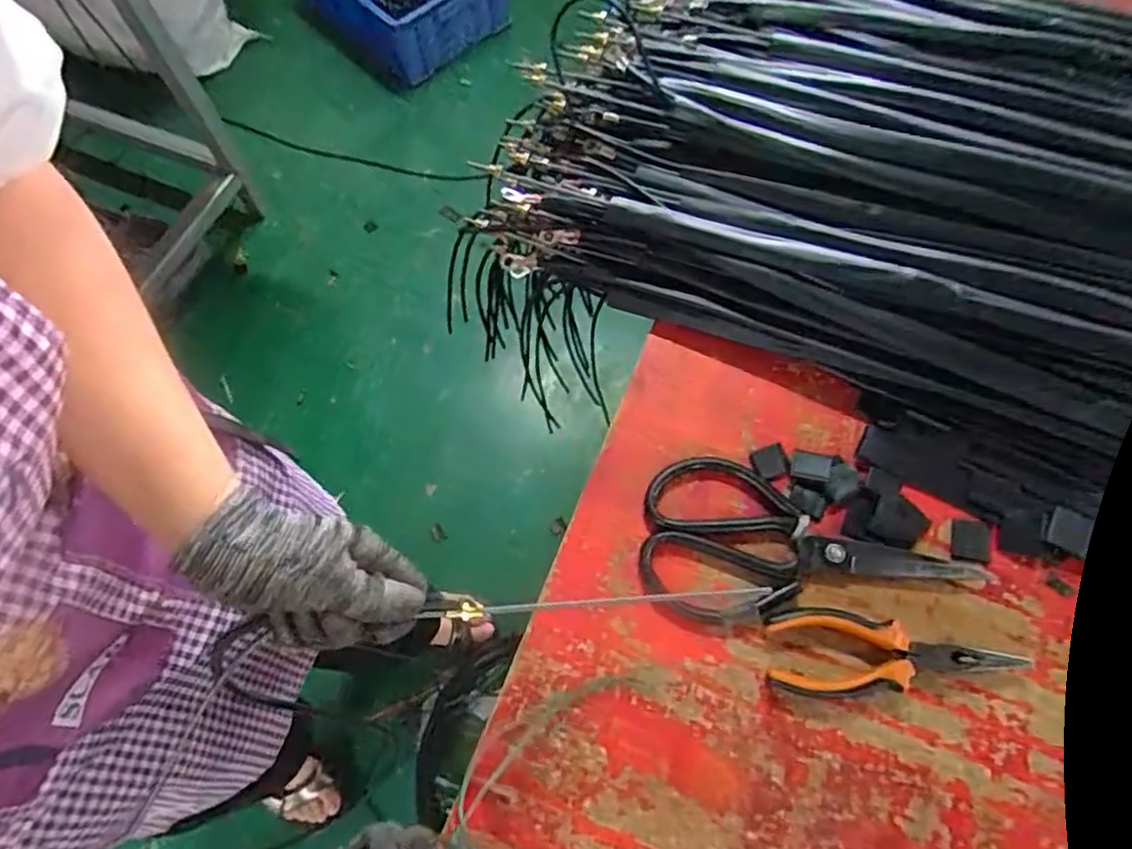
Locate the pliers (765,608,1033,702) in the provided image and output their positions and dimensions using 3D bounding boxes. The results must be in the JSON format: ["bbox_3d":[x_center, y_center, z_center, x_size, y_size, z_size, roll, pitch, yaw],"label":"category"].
[{"bbox_3d":[0.210,0.150,0.422,0.159,0.018,0.052,5,67,3],"label":"pliers"}]

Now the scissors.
[{"bbox_3d":[0.163,0.072,0.459,0.220,0.015,0.113,-3,67,-1],"label":"scissors"}]

